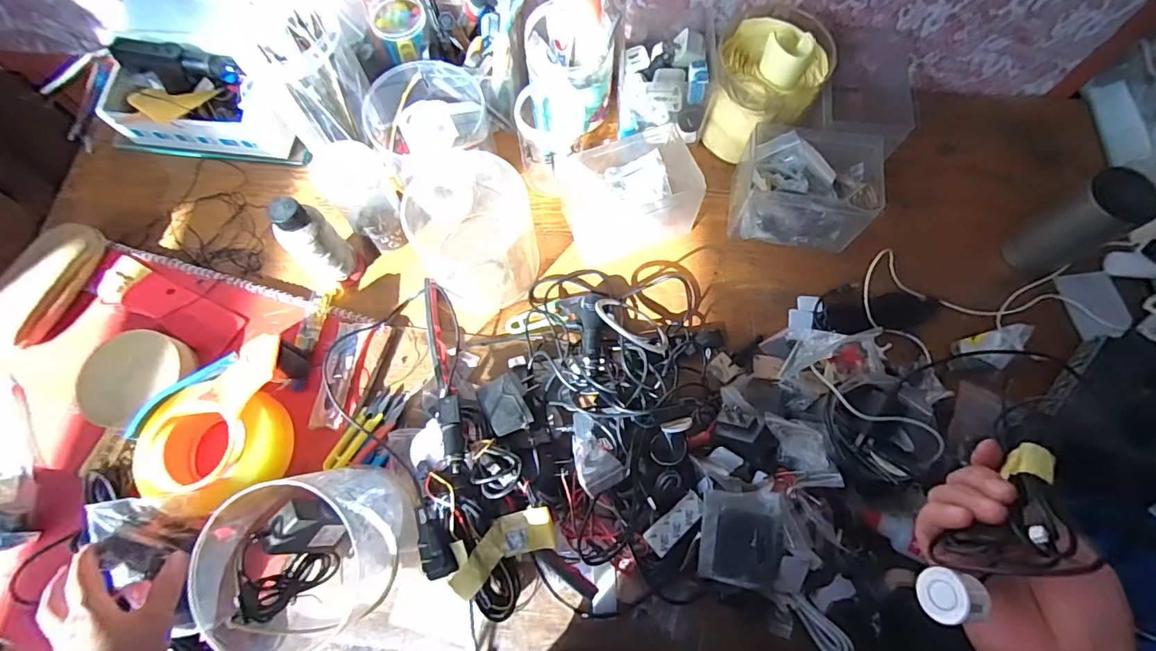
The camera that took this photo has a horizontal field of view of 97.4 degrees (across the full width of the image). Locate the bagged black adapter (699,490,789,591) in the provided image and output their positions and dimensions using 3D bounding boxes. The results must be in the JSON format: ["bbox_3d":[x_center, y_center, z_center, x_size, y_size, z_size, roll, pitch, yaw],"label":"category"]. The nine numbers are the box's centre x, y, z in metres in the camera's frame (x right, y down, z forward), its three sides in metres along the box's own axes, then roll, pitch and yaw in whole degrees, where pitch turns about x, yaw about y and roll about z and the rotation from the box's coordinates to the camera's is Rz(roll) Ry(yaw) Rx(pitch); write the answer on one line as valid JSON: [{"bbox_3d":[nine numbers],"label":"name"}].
[{"bbox_3d":[0.145,0.189,0.452,0.068,0.023,0.081,3,95,14],"label":"bagged black adapter"}]

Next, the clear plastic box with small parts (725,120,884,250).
[{"bbox_3d":[0.251,-0.156,0.573,0.136,0.099,0.102,11,70,4],"label":"clear plastic box with small parts"}]

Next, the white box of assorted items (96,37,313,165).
[{"bbox_3d":[-0.456,-0.267,0.619,0.221,0.099,0.092,7,70,3],"label":"white box of assorted items"}]

